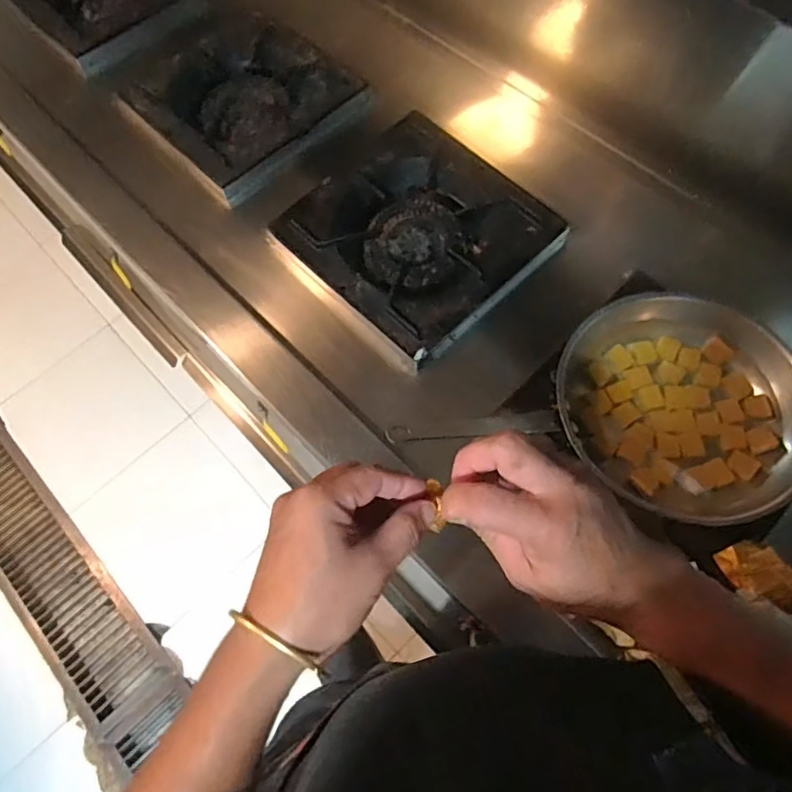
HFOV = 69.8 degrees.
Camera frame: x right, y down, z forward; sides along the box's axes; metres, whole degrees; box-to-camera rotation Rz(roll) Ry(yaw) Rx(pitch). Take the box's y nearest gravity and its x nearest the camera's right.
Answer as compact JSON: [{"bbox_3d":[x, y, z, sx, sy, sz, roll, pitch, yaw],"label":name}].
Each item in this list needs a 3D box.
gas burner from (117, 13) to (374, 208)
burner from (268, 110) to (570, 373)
[{"bbox_3d":[-0.245,-0.474,0.899,0.334,0.053,0.319,42,74,17],"label":"gas burner"},{"bbox_3d":[0.025,-0.232,0.786,0.290,0.054,0.317,-42,72,-15],"label":"burner"}]

